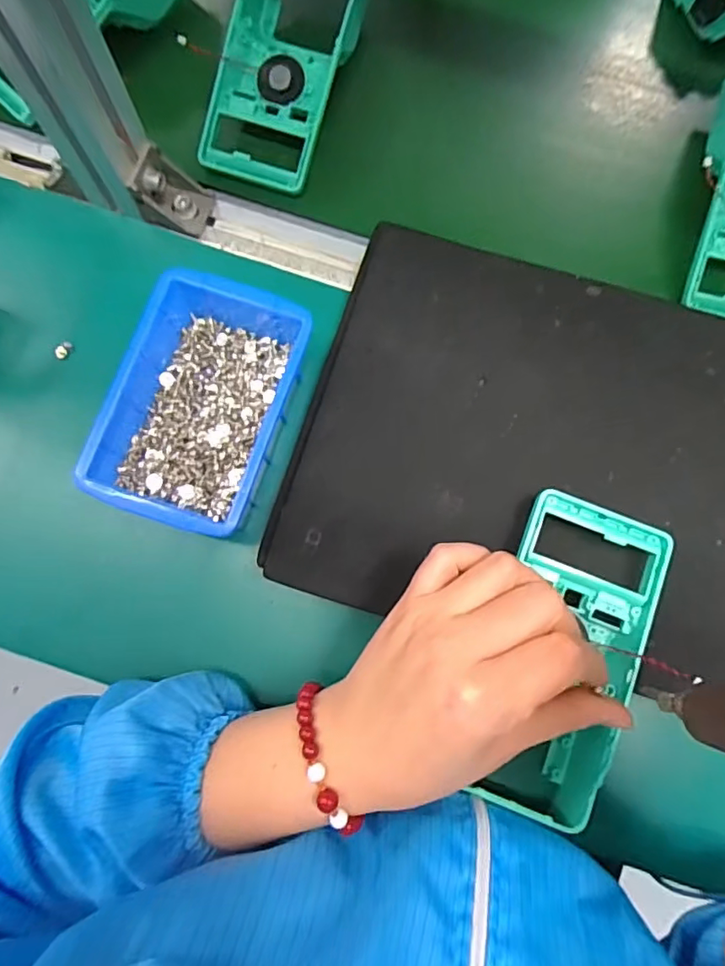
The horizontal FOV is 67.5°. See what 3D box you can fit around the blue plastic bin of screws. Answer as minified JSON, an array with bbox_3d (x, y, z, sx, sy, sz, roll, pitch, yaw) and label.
[{"bbox_3d":[-0.097,-0.047,0.345,0.096,0.065,0.147,18,80,2],"label":"blue plastic bin of screws"}]

